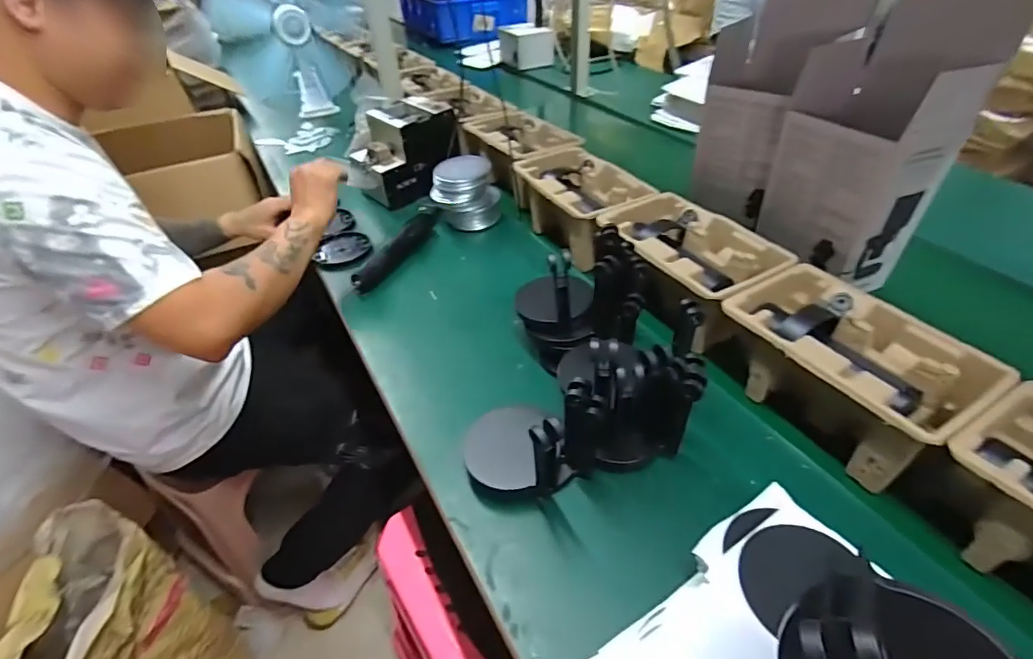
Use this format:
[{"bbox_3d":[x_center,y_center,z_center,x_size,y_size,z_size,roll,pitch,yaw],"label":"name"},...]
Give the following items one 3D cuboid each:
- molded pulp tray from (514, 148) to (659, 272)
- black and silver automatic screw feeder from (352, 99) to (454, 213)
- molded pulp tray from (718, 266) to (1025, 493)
[{"bbox_3d":[0.106,-0.212,0.846,0.149,0.114,0.232,-24,50,-19],"label":"molded pulp tray"},{"bbox_3d":[-0.213,-0.350,0.985,0.192,0.137,0.146,-35,54,-27],"label":"black and silver automatic screw feeder"},{"bbox_3d":[0.346,0.039,0.540,0.145,0.109,0.225,-27,51,-21],"label":"molded pulp tray"}]

